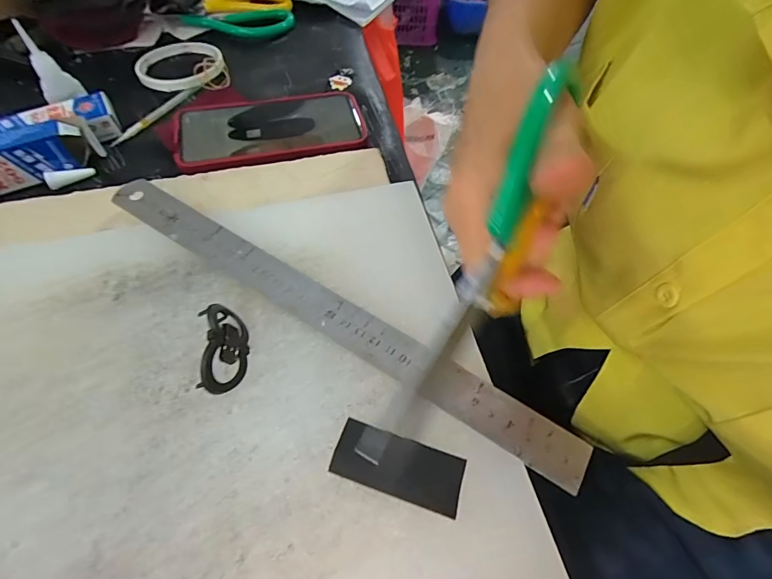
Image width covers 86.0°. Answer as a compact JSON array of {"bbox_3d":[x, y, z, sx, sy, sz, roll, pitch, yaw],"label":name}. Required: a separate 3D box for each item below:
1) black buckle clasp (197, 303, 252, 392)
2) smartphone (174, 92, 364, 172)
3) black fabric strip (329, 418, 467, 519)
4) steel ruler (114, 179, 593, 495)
[{"bbox_3d":[-0.083,0.028,0.212,0.019,0.027,0.044,-2,51,-3],"label":"black buckle clasp"},{"bbox_3d":[-0.100,-0.149,0.374,0.168,0.009,0.088,-16,59,-13],"label":"smartphone"},{"bbox_3d":[0.006,0.082,0.193,0.059,0.004,0.025,17,57,8],"label":"black fabric strip"},{"bbox_3d":[-0.040,0.007,0.240,0.318,0.004,0.028,30,64,16],"label":"steel ruler"}]

